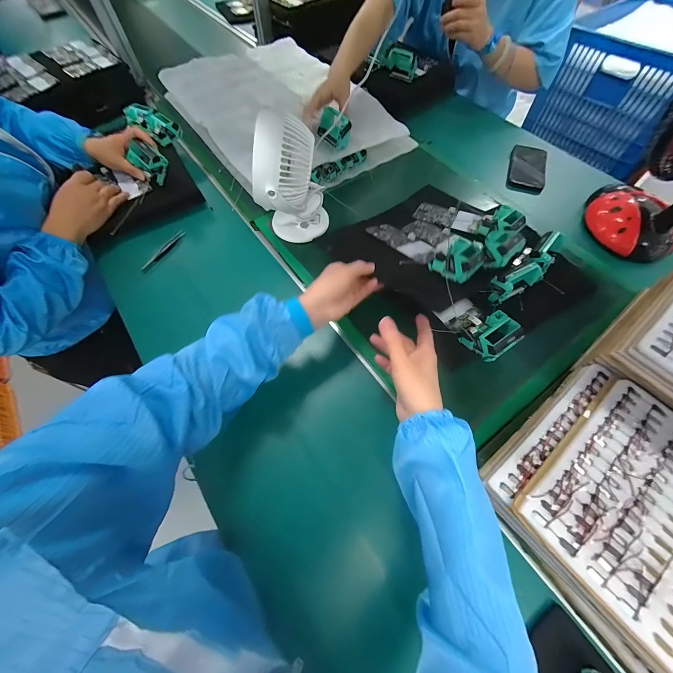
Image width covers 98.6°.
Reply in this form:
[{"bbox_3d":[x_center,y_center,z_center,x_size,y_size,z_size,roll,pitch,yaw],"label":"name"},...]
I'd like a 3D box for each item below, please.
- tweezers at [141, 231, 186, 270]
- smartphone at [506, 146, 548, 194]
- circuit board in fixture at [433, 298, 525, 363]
[{"bbox_3d":[-0.356,-0.179,0.597,0.007,0.012,0.116,27,66,13],"label":"tweezers"},{"bbox_3d":[0.461,-0.406,0.699,0.087,0.012,0.165,18,66,10],"label":"smartphone"},{"bbox_3d":[0.228,-0.018,0.469,0.069,0.050,0.115,-32,68,-13],"label":"circuit board in fixture"}]

